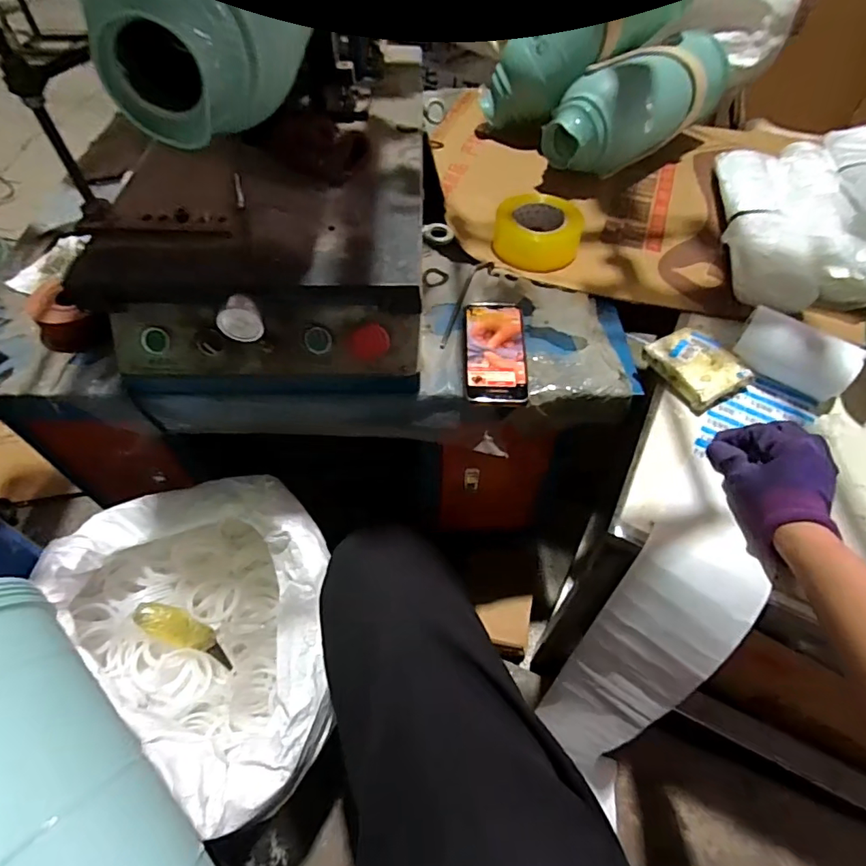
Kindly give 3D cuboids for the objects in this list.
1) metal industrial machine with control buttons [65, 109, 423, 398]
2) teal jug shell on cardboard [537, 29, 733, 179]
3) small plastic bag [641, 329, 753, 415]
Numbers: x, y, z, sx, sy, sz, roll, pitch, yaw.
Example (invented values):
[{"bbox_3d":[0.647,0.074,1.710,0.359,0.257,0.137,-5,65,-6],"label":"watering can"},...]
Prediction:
[{"bbox_3d":[-0.189,-0.225,0.640,0.345,0.171,0.343,1,55,0],"label":"metal industrial machine with control buttons"},{"bbox_3d":[0.348,-0.548,0.878,0.347,0.162,0.120,-29,60,-19],"label":"teal jug shell on cardboard"},{"bbox_3d":[0.318,-0.080,0.620,0.088,0.031,0.100,-26,59,-17],"label":"small plastic bag"}]

